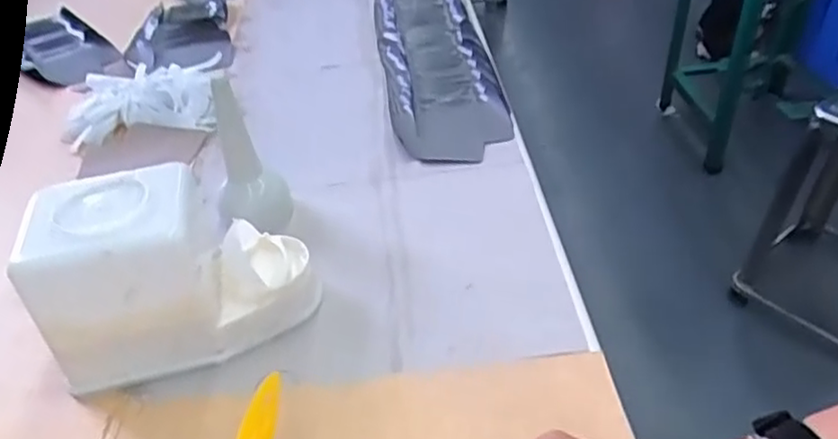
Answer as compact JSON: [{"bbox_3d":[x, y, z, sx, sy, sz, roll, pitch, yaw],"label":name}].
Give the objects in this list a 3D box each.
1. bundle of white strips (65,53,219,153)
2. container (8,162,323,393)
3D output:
[{"bbox_3d":[-0.436,-0.198,1.088,0.238,0.050,0.224,-12,39,-10],"label":"bundle of white strips"},{"bbox_3d":[-0.233,0.044,0.667,0.242,0.158,0.134,-14,39,-13],"label":"container"}]

